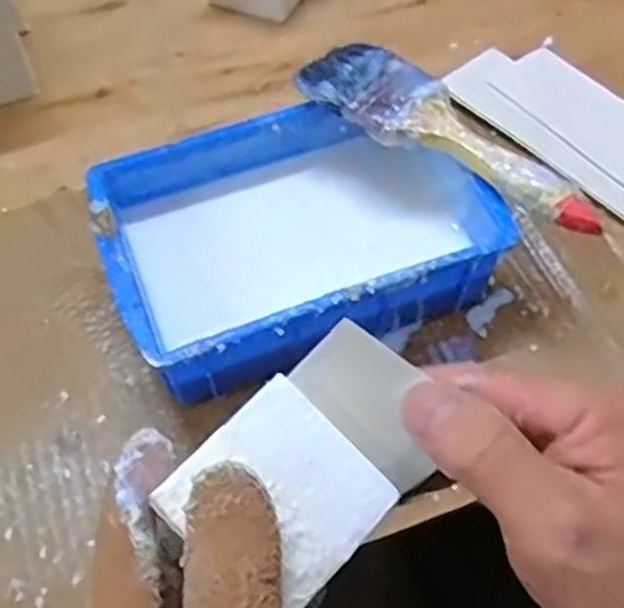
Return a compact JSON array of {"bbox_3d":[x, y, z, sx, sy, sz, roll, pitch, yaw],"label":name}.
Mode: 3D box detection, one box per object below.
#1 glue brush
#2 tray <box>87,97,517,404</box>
[{"bbox_3d":[0.076,-0.094,0.424,0.176,0.016,0.045,31,63,19],"label":"glue brush"},{"bbox_3d":[-0.006,-0.036,0.441,0.207,0.069,0.142,-18,59,-10],"label":"tray"}]

